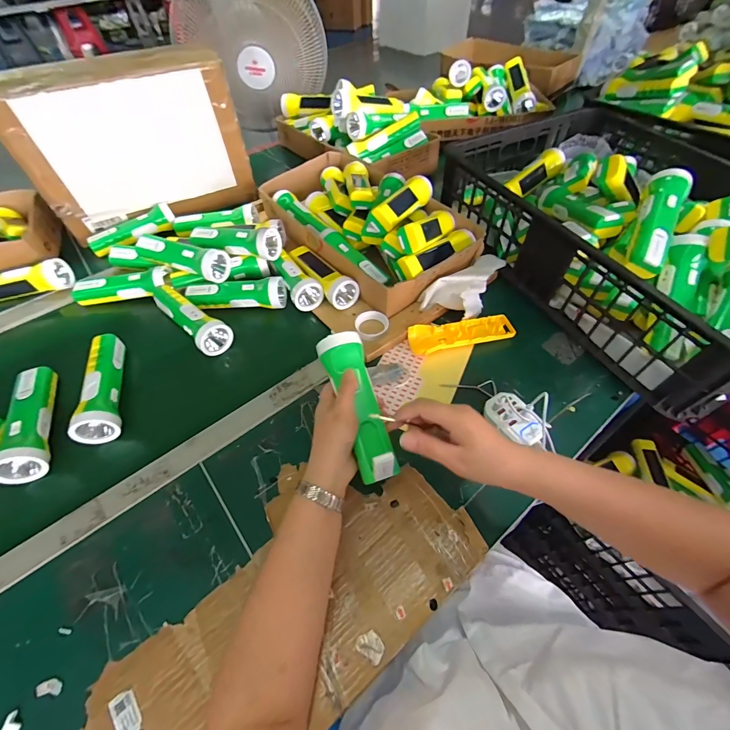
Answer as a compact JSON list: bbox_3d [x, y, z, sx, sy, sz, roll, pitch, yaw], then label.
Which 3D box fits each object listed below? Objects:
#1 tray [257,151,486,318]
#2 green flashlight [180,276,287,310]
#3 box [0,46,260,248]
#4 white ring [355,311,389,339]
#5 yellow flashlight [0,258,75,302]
[{"bbox_3d":[-0.007,-0.299,0.652,0.238,0.101,0.436,-35,61,-21],"label":"tray"},{"bbox_3d":[-0.225,-0.126,0.599,0.170,0.045,0.052,1,55,2],"label":"green flashlight"},{"bbox_3d":[-0.450,-0.447,0.705,0.384,0.244,0.150,-22,57,-13],"label":"box"},{"bbox_3d":[0.013,-0.064,0.562,0.052,0.017,0.046,-23,57,-14],"label":"white ring"},{"bbox_3d":[-0.623,-0.143,0.628,0.174,0.055,0.048,-15,56,-9],"label":"yellow flashlight"}]

